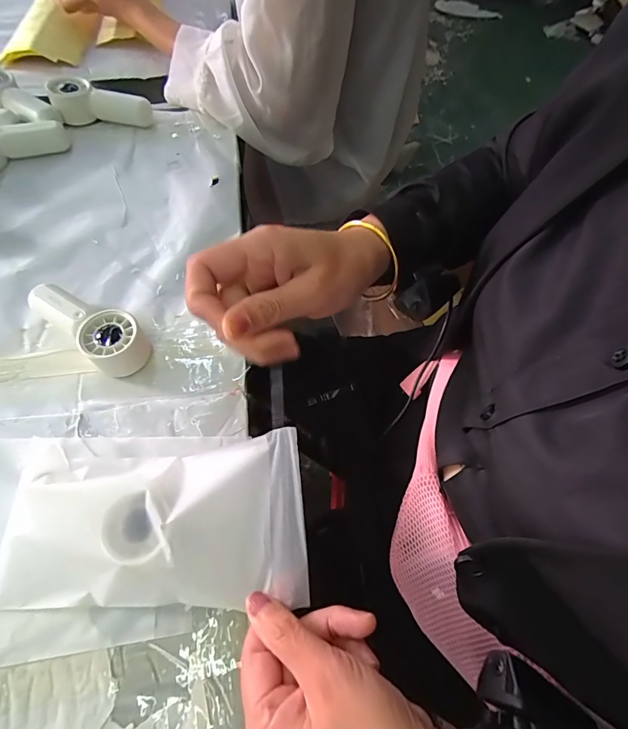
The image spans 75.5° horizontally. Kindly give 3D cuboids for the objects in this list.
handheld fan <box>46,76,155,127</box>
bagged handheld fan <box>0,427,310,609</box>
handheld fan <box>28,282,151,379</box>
[{"bbox_3d":[-0.246,-0.303,0.472,0.109,0.032,0.047,3,64,-2],"label":"handheld fan"},{"bbox_3d":[-0.105,0.101,0.268,0.194,0.031,0.101,-3,64,2],"label":"bagged handheld fan"},{"bbox_3d":[-0.188,-0.035,0.343,0.106,0.032,0.046,38,68,14],"label":"handheld fan"}]

